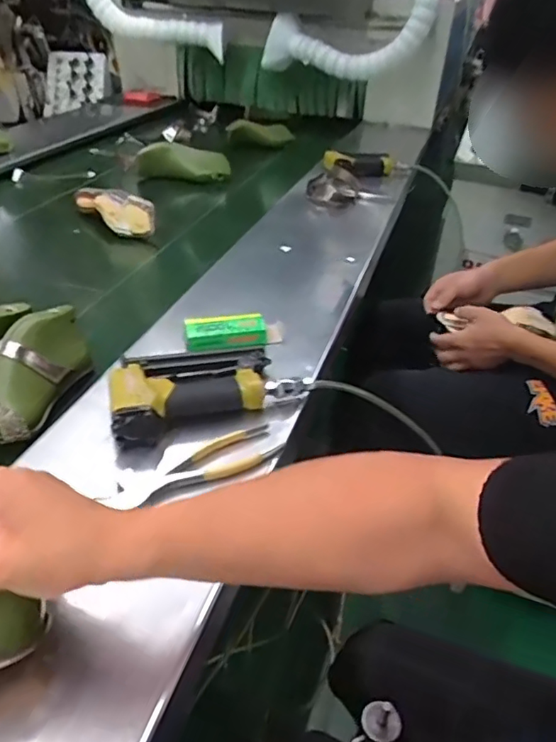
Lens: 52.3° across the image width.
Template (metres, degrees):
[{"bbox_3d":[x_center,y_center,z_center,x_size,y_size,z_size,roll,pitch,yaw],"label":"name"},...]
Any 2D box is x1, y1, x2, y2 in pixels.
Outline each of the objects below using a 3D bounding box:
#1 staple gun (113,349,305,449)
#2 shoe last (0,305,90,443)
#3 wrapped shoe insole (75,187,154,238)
[{"bbox_3d":[-0.095,0.016,0.671,0.222,0.062,0.126,-17,40,-24],"label":"staple gun"},{"bbox_3d":[-0.307,0.009,0.659,0.081,0.089,0.219,10,37,10],"label":"shoe last"},{"bbox_3d":[-0.347,-0.337,1.166,0.228,0.074,0.049,29,44,31],"label":"wrapped shoe insole"}]

